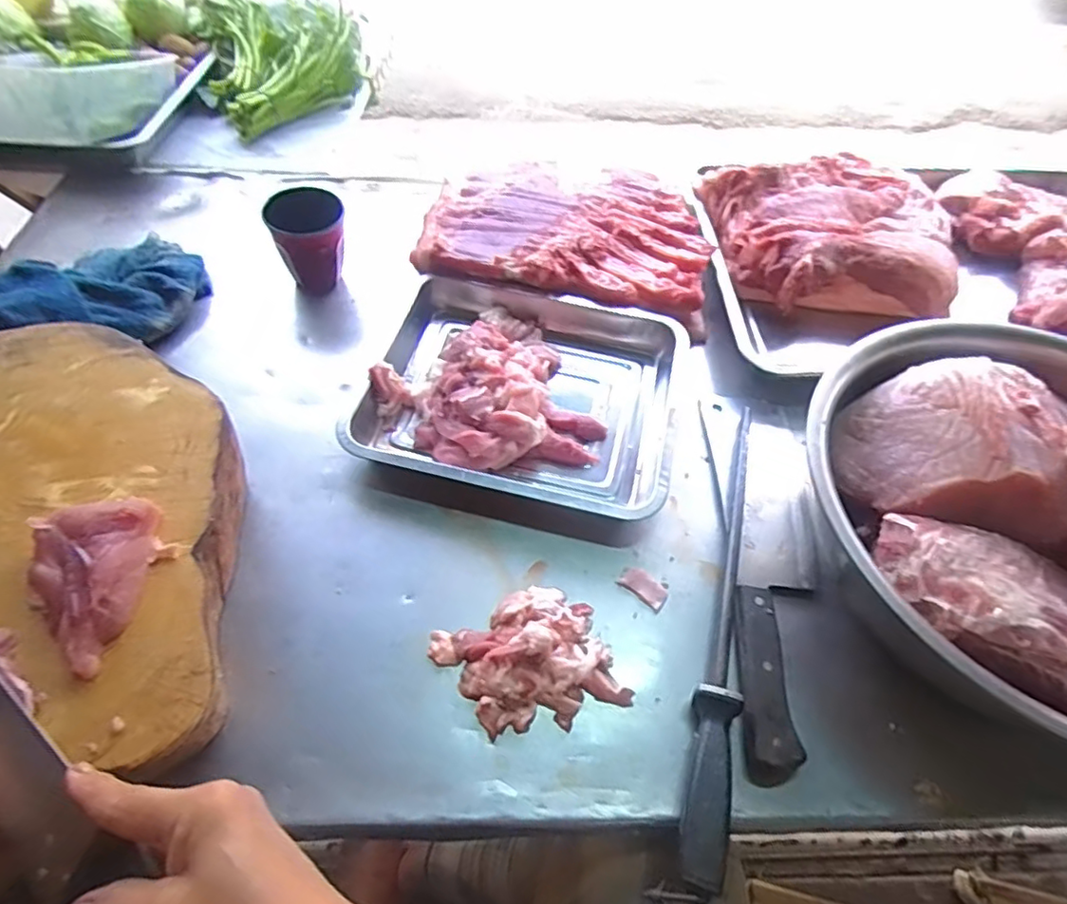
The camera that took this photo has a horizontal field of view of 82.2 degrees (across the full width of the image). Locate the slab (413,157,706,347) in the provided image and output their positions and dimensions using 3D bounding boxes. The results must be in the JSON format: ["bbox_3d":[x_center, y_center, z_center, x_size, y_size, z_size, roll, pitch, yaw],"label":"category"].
[{"bbox_3d":[0.046,-0.266,0.733,0.338,0.043,0.240,15,56,5],"label":"slab"}]

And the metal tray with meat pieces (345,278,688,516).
[{"bbox_3d":[-0.003,-0.070,0.612,0.296,0.052,0.261,15,56,5],"label":"metal tray with meat pieces"}]

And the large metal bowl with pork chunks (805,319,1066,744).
[{"bbox_3d":[0.393,0.042,0.454,0.354,0.138,0.337,10,56,1],"label":"large metal bowl with pork chunks"}]

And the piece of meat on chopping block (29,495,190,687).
[{"bbox_3d":[-0.271,0.072,0.385,0.084,0.031,0.104,-37,67,-26],"label":"piece of meat on chopping block"}]

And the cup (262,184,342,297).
[{"bbox_3d":[-0.248,-0.238,0.683,0.076,0.084,0.075,3,56,-4],"label":"cup"}]

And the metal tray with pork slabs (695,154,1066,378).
[{"bbox_3d":[0.501,-0.232,0.745,0.579,0.094,0.366,-1,56,-7],"label":"metal tray with pork slabs"}]

